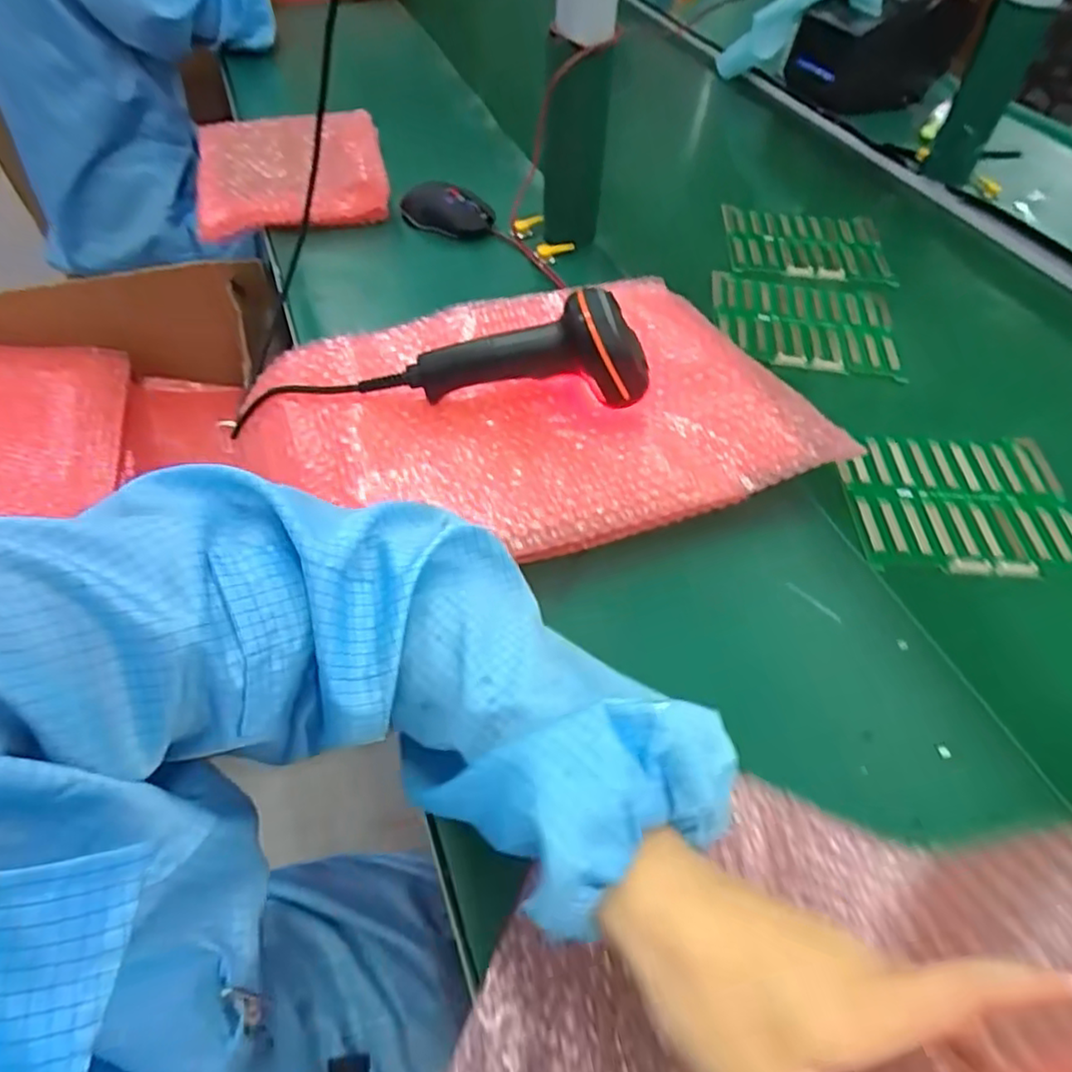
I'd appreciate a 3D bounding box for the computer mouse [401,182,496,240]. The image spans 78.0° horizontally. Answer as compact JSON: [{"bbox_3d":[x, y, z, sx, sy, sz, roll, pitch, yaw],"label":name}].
[{"bbox_3d":[-0.099,-0.360,0.731,0.093,0.033,0.053,18,52,12],"label":"computer mouse"}]

